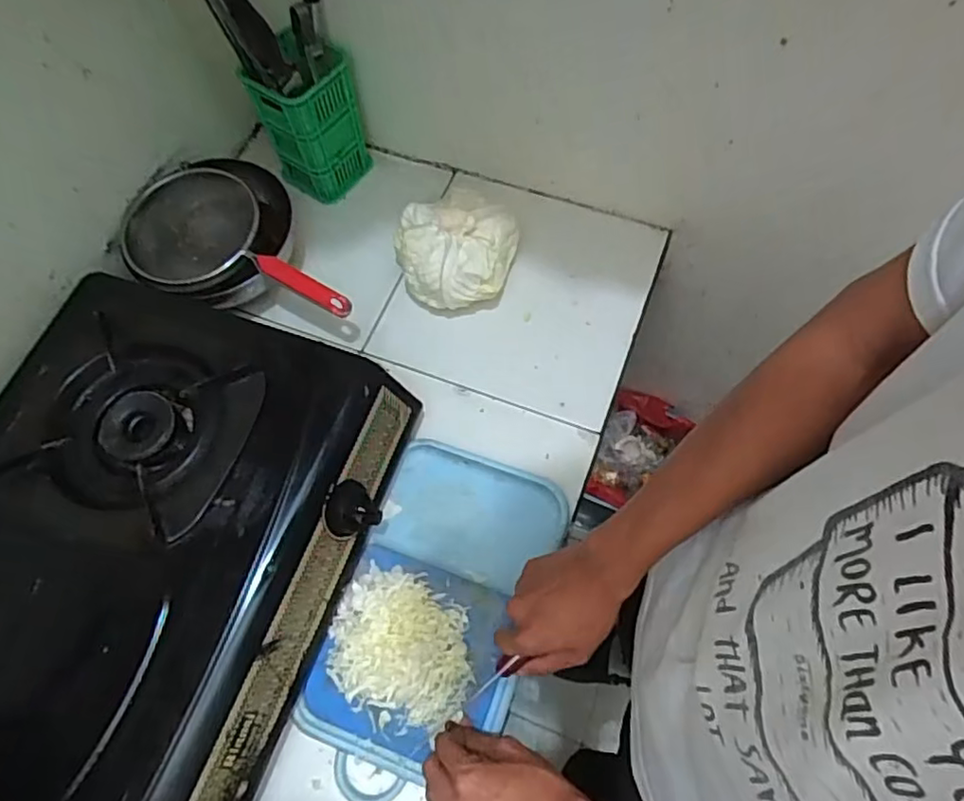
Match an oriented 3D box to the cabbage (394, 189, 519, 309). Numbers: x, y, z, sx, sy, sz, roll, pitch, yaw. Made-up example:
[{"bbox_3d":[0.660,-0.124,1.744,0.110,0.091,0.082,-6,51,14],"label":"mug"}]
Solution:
[{"bbox_3d":[-0.029,-0.178,0.773,0.142,0.096,0.138,-1,66,2],"label":"cabbage"}]

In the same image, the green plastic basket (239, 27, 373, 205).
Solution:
[{"bbox_3d":[-0.217,-0.362,0.821,0.103,0.175,0.112,35,72,16],"label":"green plastic basket"}]

